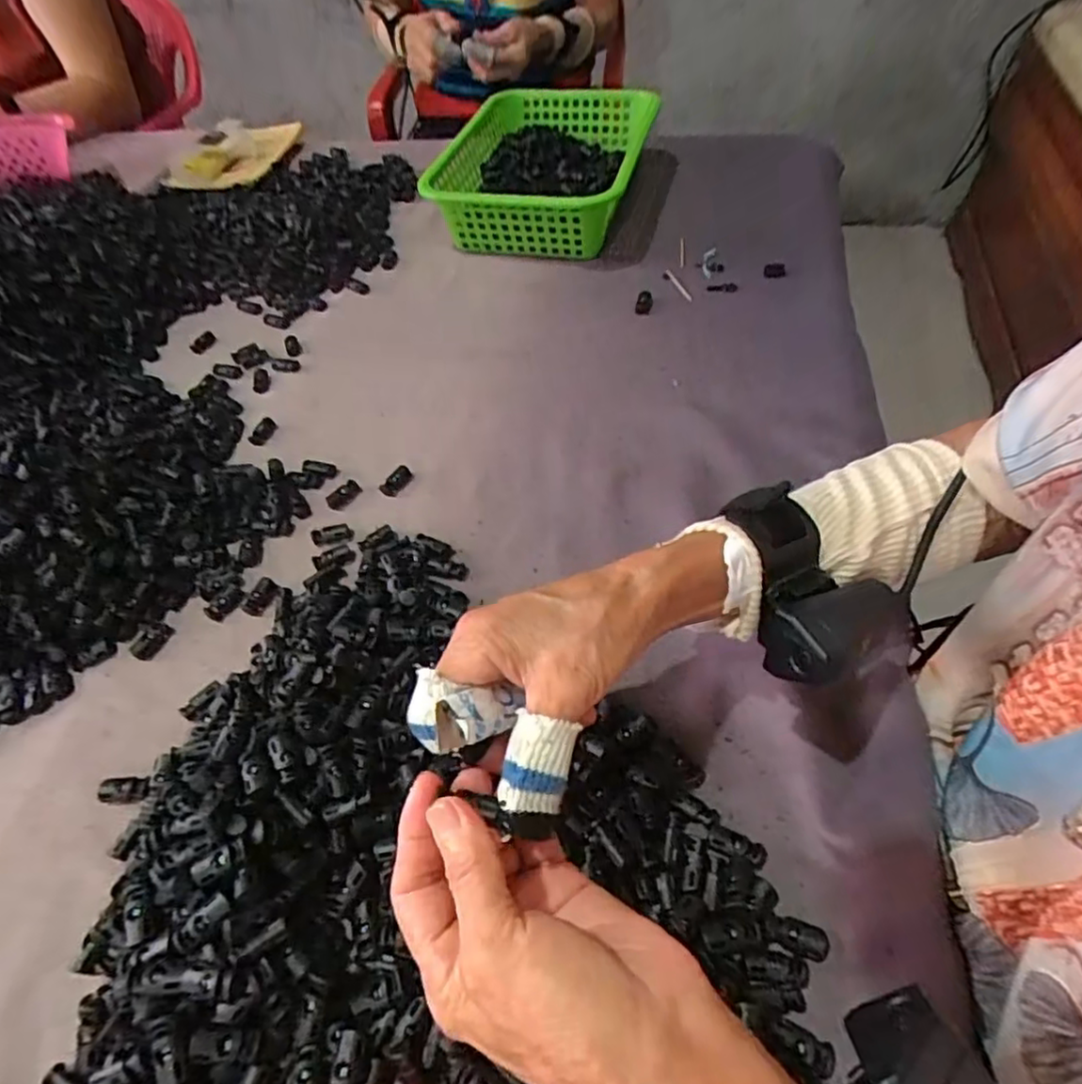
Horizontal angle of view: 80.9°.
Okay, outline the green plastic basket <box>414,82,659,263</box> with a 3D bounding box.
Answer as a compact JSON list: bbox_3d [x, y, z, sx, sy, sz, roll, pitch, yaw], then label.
[{"bbox_3d":[0.012,-0.435,0.743,0.204,0.087,0.310,11,54,14],"label":"green plastic basket"}]

